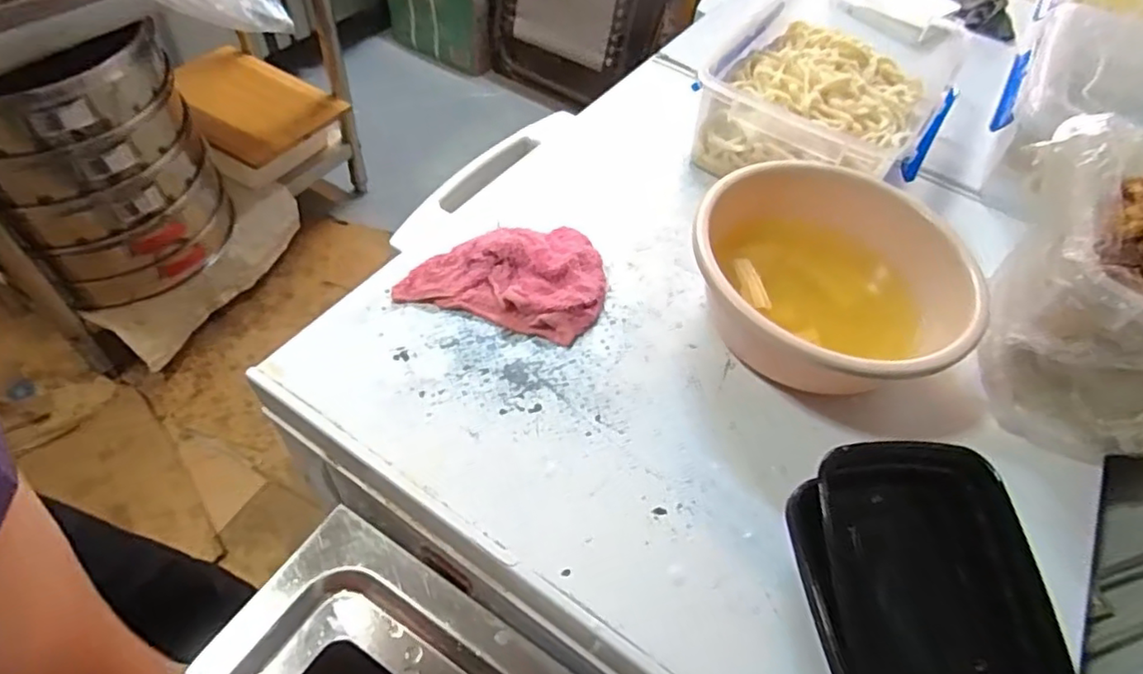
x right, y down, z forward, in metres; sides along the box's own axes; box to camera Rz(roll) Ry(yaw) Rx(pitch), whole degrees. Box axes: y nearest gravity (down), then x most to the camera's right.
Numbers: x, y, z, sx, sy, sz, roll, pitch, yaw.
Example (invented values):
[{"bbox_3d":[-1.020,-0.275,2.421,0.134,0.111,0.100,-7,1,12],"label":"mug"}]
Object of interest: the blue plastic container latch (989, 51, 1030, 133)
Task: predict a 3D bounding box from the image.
[{"bbox_3d":[0.568,-0.323,0.806,0.017,0.034,0.213,28,54,16],"label":"blue plastic container latch"}]

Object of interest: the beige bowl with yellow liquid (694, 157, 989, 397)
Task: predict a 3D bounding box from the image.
[{"bbox_3d":[0.221,-0.059,0.561,0.215,0.113,0.247,17,52,5],"label":"beige bowl with yellow liquid"}]

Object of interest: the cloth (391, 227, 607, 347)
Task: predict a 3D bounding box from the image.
[{"bbox_3d":[-0.060,-0.063,0.595,0.182,0.031,0.118,13,51,2],"label":"cloth"}]

